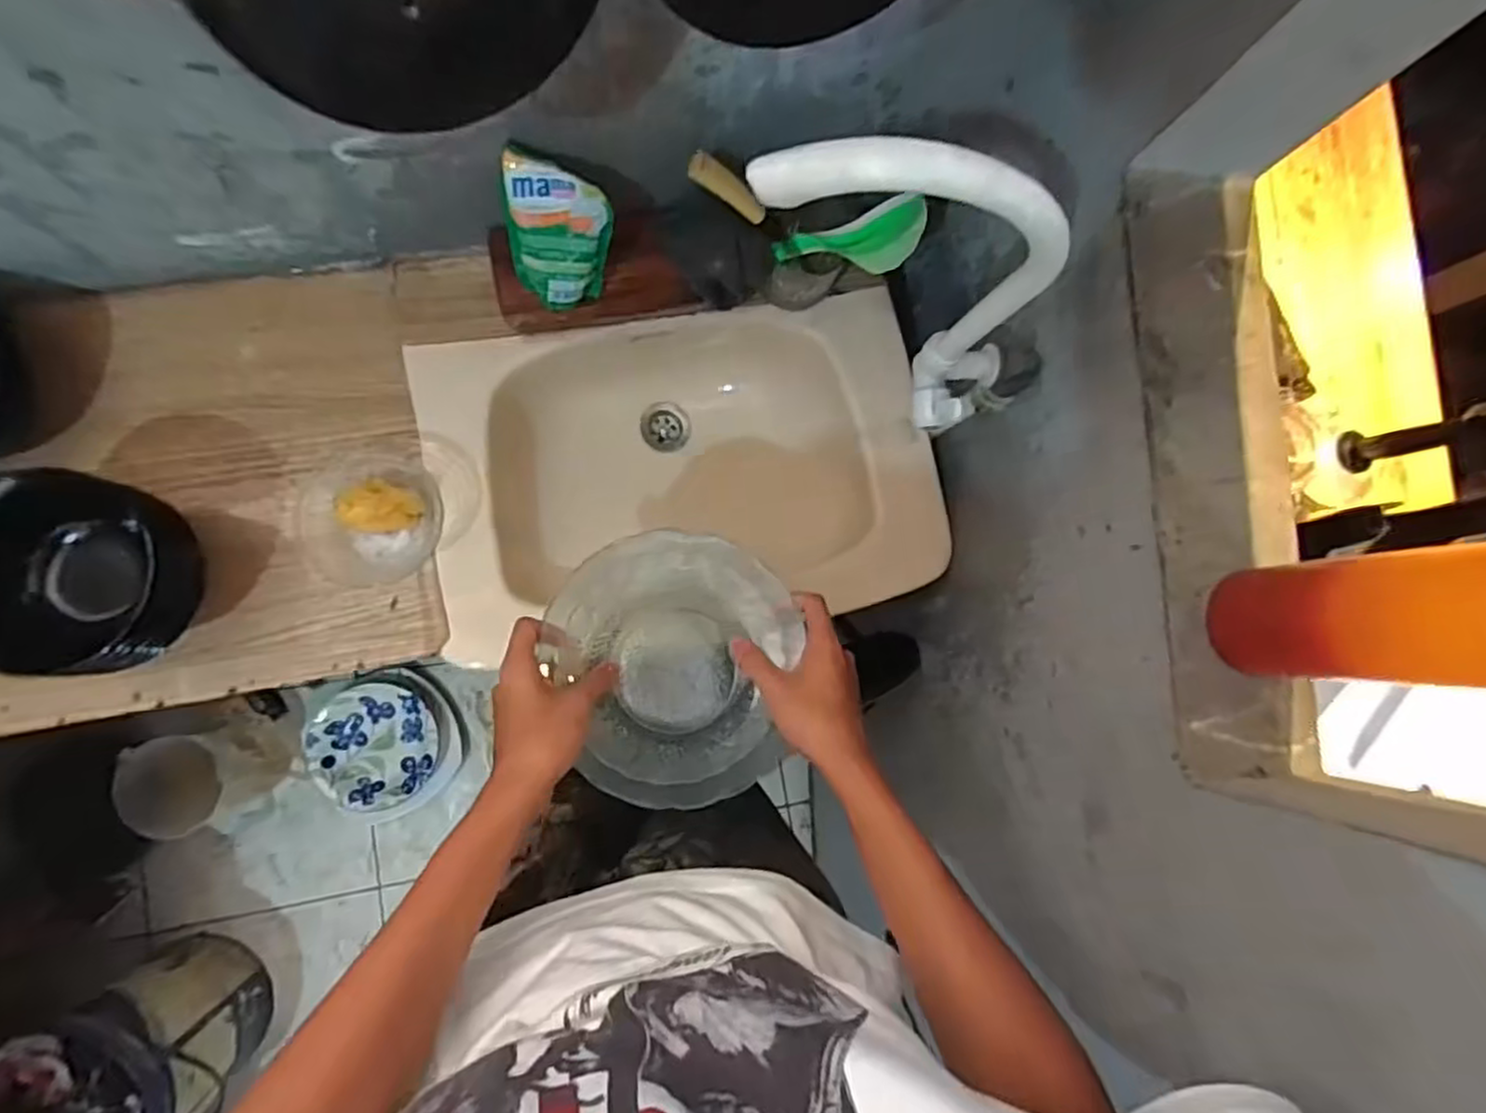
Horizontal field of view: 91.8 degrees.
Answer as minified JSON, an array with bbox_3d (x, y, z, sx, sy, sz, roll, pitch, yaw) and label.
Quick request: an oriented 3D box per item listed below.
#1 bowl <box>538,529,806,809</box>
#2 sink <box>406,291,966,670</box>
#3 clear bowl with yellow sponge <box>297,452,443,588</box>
[{"bbox_3d":[-0.058,0.087,0.594,0.199,0.063,0.207,1,84,-7],"label":"bowl"},{"bbox_3d":[-0.065,-0.100,0.819,0.508,0.177,0.314,-8,85,-8],"label":"sink"},{"bbox_3d":[-0.349,-0.036,0.669,0.125,0.040,0.124,1,84,-7],"label":"clear bowl with yellow sponge"}]

